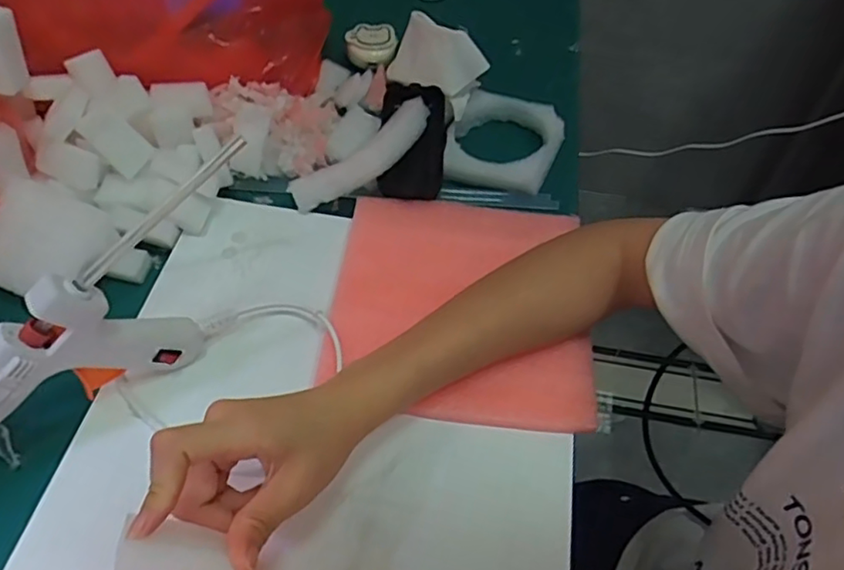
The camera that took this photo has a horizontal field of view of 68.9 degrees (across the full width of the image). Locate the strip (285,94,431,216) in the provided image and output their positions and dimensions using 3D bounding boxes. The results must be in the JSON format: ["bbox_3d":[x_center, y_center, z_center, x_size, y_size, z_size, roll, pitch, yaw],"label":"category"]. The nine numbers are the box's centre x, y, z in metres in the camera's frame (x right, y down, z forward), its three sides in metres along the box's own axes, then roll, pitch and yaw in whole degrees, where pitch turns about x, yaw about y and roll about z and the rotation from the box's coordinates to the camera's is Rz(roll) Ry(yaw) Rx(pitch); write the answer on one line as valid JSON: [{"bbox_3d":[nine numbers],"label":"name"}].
[{"bbox_3d":[-0.038,-0.102,0.482,0.134,0.032,0.047,-34,62,-24],"label":"strip"}]

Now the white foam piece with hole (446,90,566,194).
[{"bbox_3d":[0.070,-0.124,0.523,0.093,0.028,0.100,13,54,7],"label":"white foam piece with hole"}]

